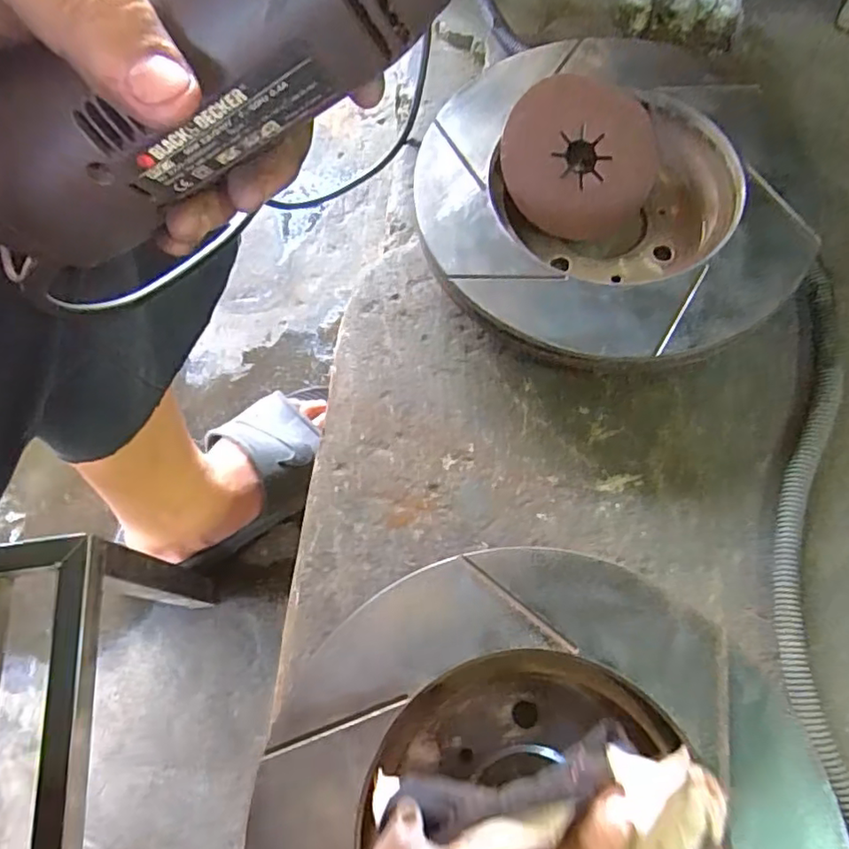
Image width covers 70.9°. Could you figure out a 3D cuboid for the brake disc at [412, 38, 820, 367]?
[{"bbox_3d":[0.115,-0.146,0.403,0.234,0.055,0.249,-9,68,-2],"label":"brake disc"}]

